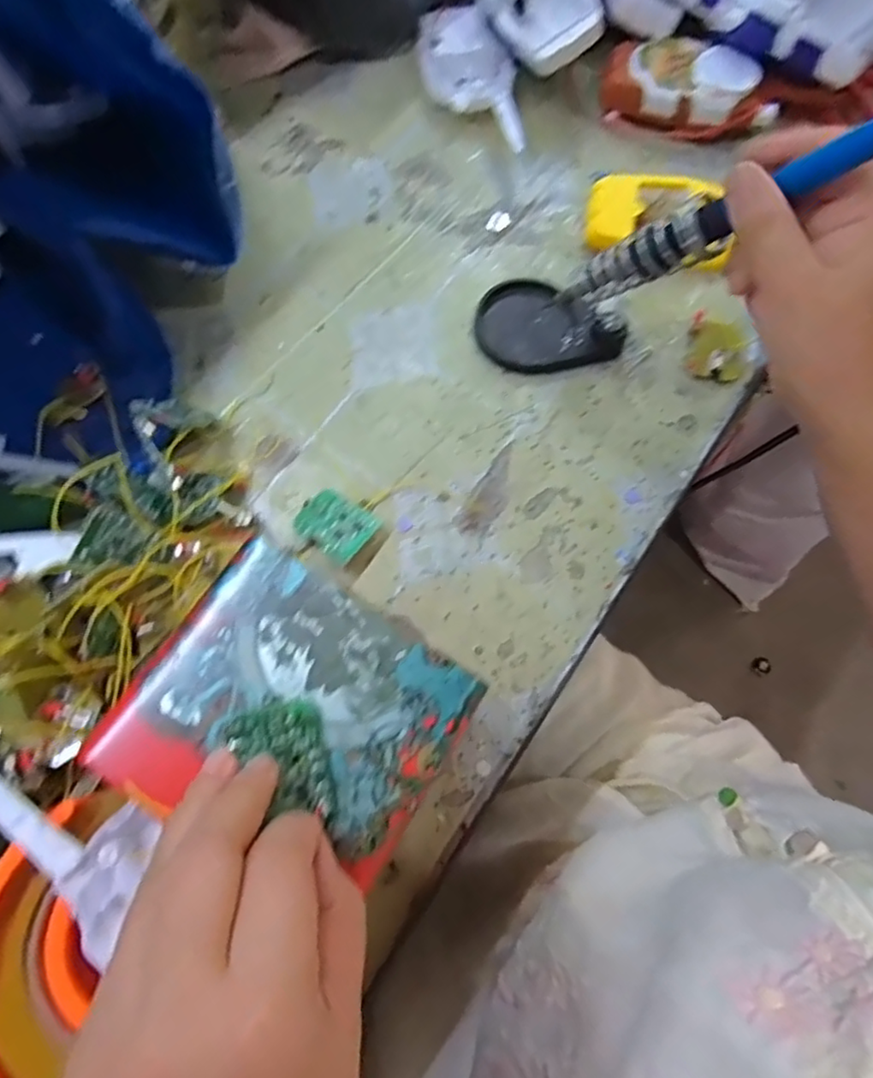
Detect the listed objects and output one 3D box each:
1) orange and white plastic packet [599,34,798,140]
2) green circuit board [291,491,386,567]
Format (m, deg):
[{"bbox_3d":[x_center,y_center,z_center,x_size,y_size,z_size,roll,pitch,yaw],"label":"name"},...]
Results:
[{"bbox_3d":[0.183,-0.320,0.439,0.127,0.036,0.062,17,72,4],"label":"orange and white plastic packet"},{"bbox_3d":[-0.057,-0.009,0.350,0.044,0.014,0.035,37,75,10],"label":"green circuit board"}]

